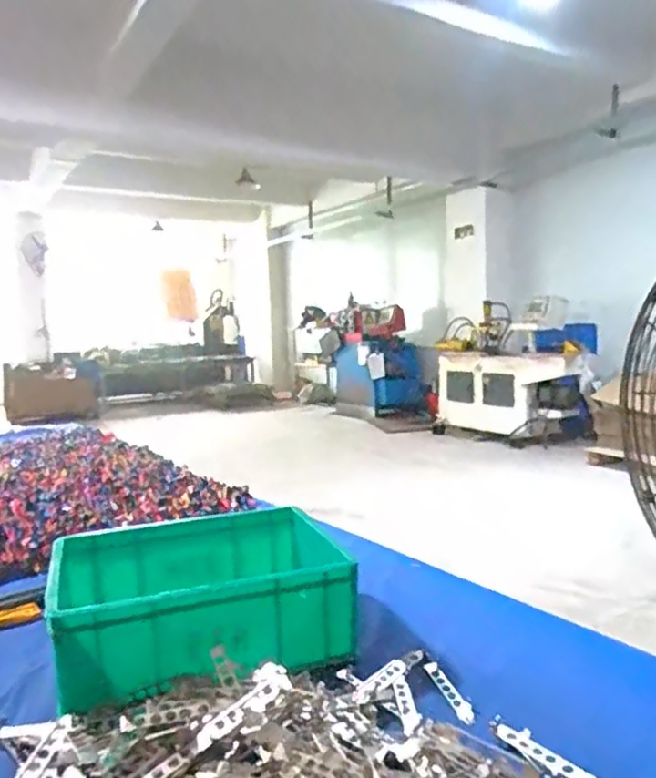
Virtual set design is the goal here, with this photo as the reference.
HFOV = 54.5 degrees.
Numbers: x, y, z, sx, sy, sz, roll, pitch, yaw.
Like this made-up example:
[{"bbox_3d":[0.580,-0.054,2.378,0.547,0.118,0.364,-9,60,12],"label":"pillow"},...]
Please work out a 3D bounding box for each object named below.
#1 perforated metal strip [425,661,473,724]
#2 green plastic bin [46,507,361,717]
[{"bbox_3d":[0.156,0.388,0.814,0.024,0.016,0.118,-3,7,-16],"label":"perforated metal strip"},{"bbox_3d":[-0.195,0.306,0.970,0.394,0.127,0.308,-4,7,-19],"label":"green plastic bin"}]

